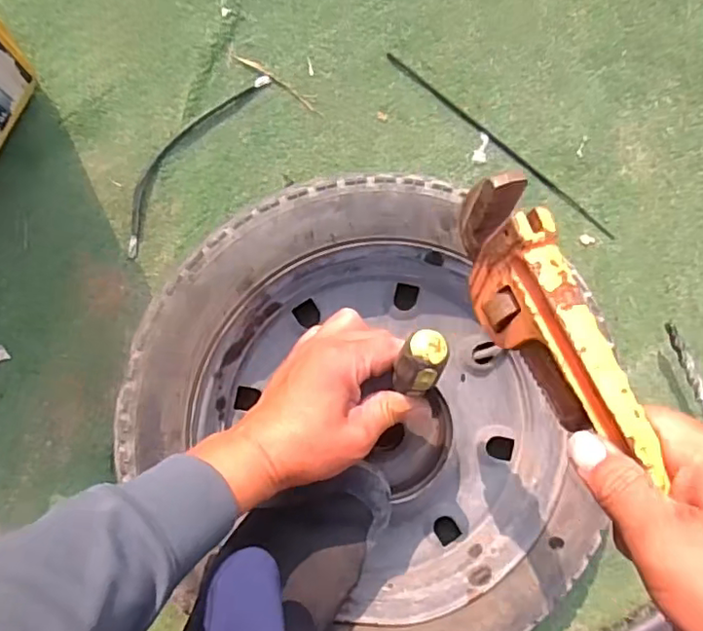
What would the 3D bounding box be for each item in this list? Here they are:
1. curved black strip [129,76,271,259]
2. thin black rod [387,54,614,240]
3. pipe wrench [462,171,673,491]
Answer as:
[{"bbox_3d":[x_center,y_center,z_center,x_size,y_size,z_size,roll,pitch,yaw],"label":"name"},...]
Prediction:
[{"bbox_3d":[-0.150,-0.146,0.545,0.038,0.004,0.204,36,86,-9],"label":"curved black strip"},{"bbox_3d":[0.153,-0.167,0.601,0.290,0.004,0.008,36,84,-7],"label":"thin black rod"},{"bbox_3d":[0.145,0.089,0.293,0.032,0.072,0.354,-21,69,-9],"label":"pipe wrench"}]

